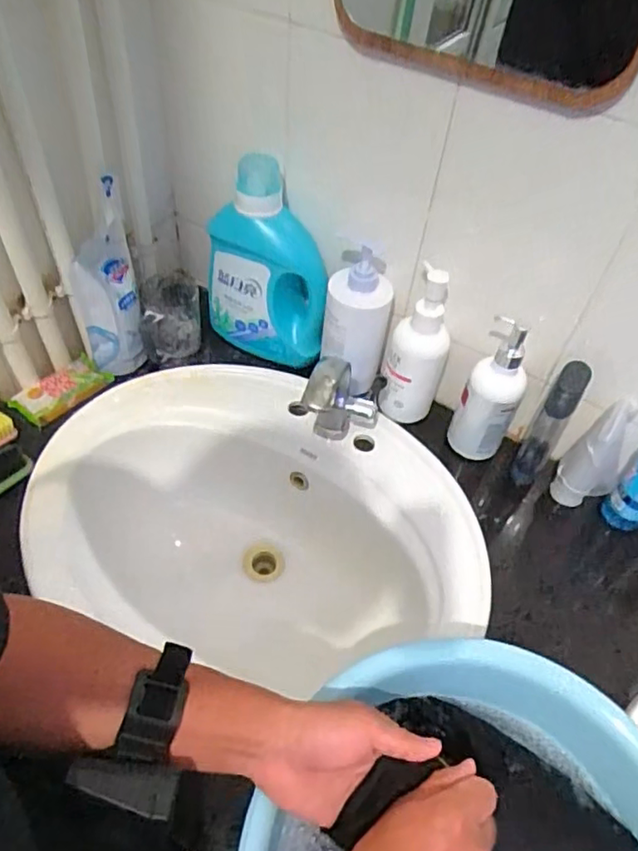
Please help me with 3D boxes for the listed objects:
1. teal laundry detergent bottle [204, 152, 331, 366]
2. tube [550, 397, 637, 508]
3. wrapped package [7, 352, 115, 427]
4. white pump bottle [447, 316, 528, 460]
[{"bbox_3d":[-0.065,-0.209,0.808,0.169,0.252,0.081,30,53,18],"label":"teal laundry detergent bottle"},{"bbox_3d":[0.330,0.039,0.711,0.062,0.135,0.078,31,54,19],"label":"tube"},{"bbox_3d":[-0.345,-0.048,0.802,0.068,0.018,0.116,28,53,17],"label":"wrapped package"},{"bbox_3d":[0.214,-0.046,0.735,0.067,0.187,0.073,20,51,11],"label":"white pump bottle"}]

